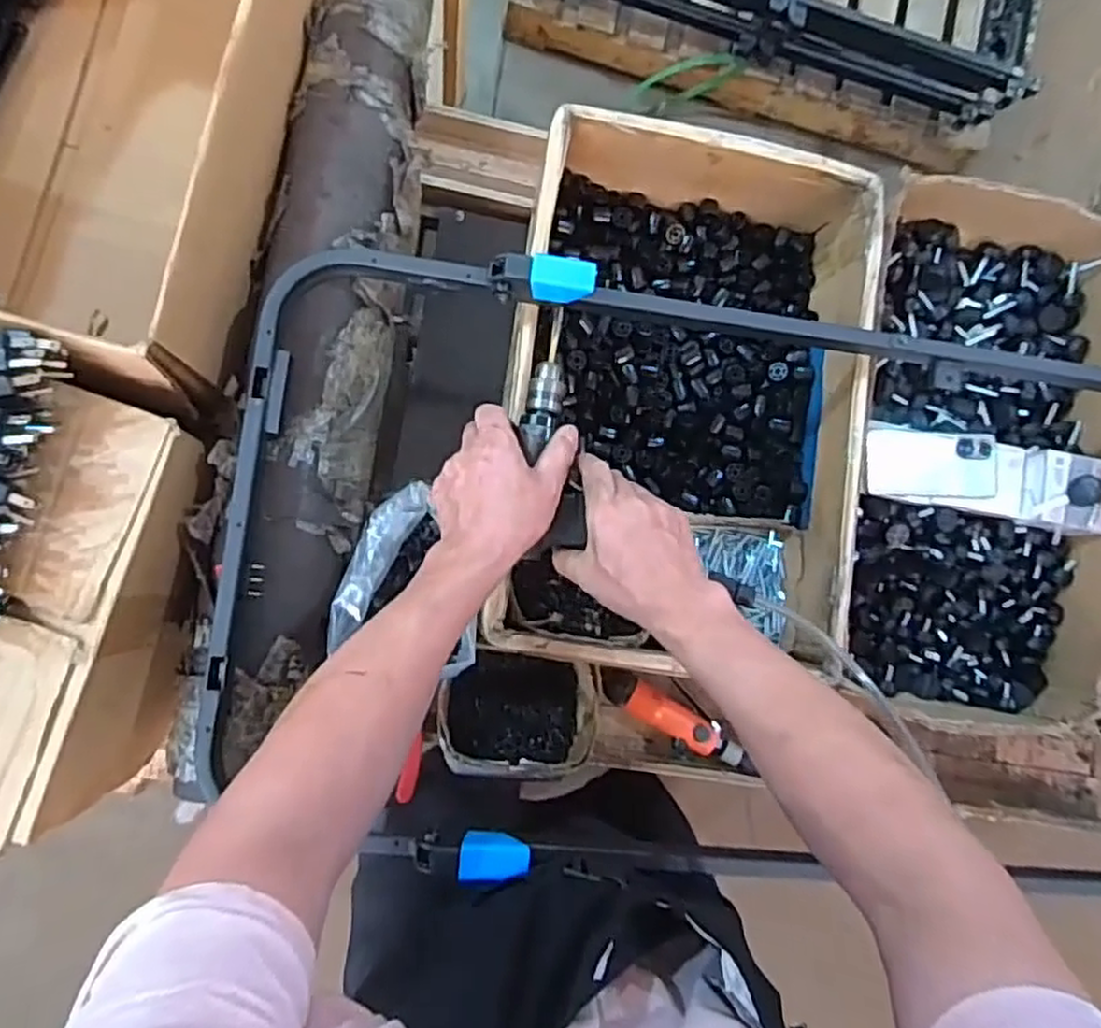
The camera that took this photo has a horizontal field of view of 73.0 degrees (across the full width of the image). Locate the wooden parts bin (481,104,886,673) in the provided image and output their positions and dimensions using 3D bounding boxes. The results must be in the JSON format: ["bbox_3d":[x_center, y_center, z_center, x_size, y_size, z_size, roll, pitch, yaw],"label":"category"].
[{"bbox_3d":[0.136,-0.118,0.775,0.354,0.155,0.505,9,84,-7],"label":"wooden parts bin"}]

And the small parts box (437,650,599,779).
[{"bbox_3d":[-0.035,0.214,0.803,0.171,0.072,0.129,2,85,-7],"label":"small parts box"}]

